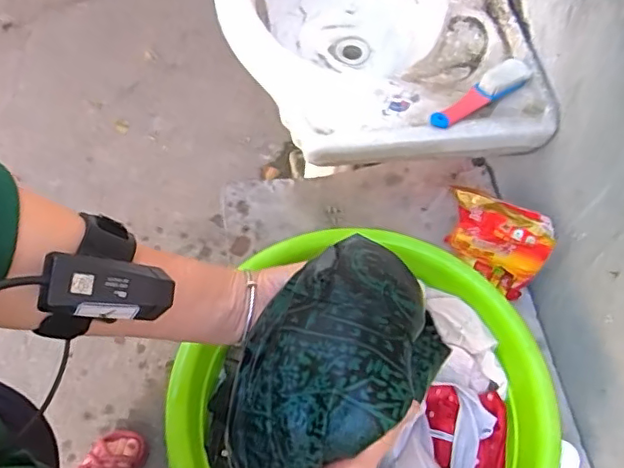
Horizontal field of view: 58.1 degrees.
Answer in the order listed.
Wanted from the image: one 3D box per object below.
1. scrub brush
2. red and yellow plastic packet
[{"bbox_3d":[0.216,-0.180,0.715,0.152,0.035,0.032,-32,67,-20],"label":"scrub brush"},{"bbox_3d":[0.256,0.013,0.795,0.145,0.152,0.024,30,47,28],"label":"red and yellow plastic packet"}]

